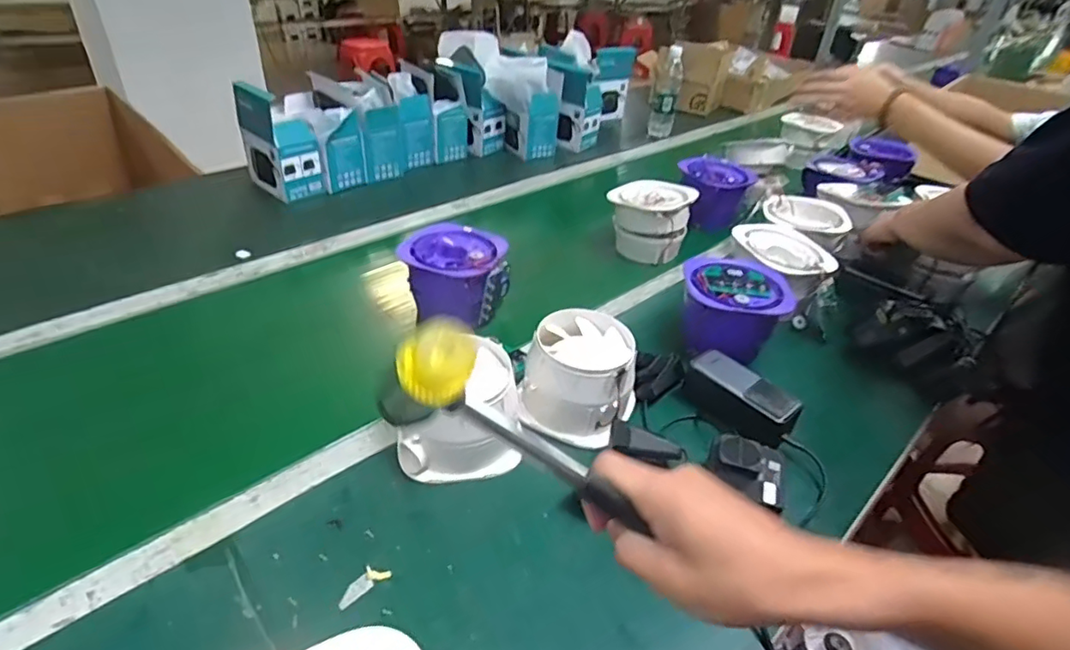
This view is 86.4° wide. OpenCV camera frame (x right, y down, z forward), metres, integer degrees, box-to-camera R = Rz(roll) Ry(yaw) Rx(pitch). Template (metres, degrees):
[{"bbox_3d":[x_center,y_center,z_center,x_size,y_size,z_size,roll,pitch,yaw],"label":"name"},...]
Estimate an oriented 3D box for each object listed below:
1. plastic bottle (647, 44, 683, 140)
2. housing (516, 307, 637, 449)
[{"bbox_3d":[0.359,-0.635,1.567,0.073,0.223,0.065,11,36,9],"label":"plastic bottle"},{"bbox_3d":[0.052,0.059,0.676,0.132,0.097,0.127,12,37,11],"label":"housing"}]

